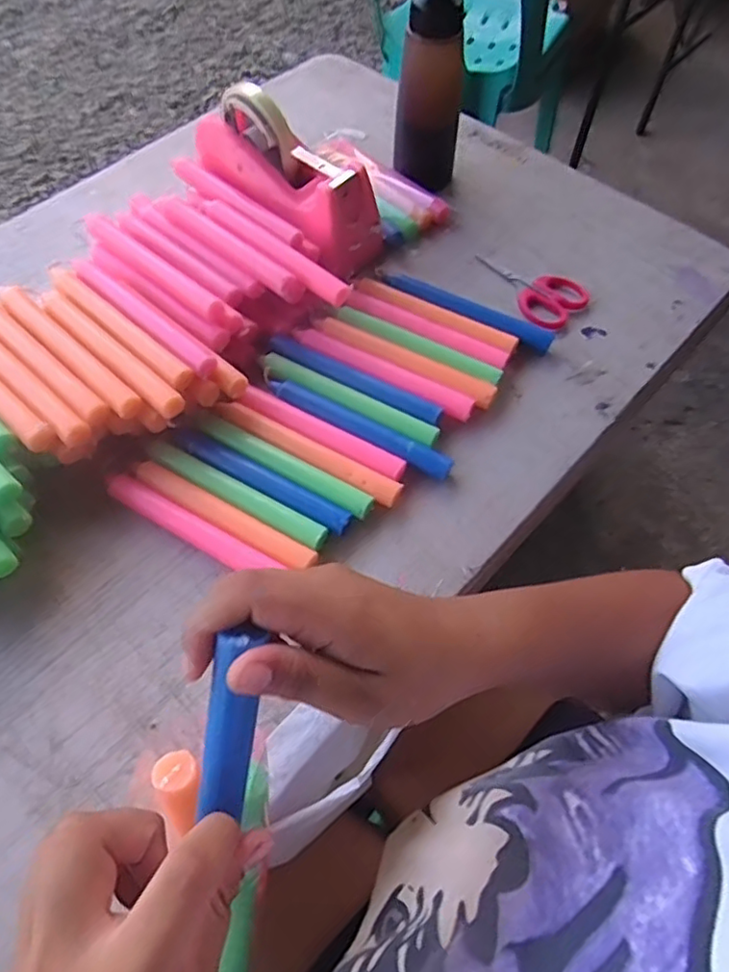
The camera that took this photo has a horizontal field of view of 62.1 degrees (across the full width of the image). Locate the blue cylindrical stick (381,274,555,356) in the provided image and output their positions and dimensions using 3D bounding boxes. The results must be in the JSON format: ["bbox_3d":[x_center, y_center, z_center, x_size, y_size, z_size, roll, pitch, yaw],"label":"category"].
[{"bbox_3d":[0.088,-0.153,0.536,0.159,0.017,0.016,27,64,14],"label":"blue cylindrical stick"}]

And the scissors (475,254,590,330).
[{"bbox_3d":[0.151,-0.189,0.566,0.109,0.008,0.062,39,67,19],"label":"scissors"}]

